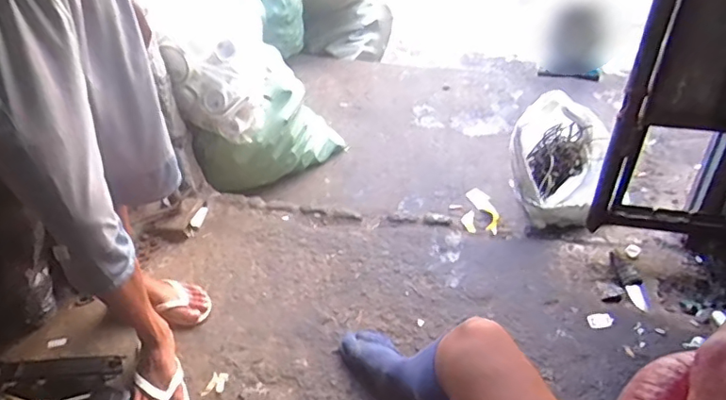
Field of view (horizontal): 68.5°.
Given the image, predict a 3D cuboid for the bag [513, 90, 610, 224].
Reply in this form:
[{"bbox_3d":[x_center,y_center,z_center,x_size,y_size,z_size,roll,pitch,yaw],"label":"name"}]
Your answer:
[{"bbox_3d":[0.536,-0.117,1.464,0.225,0.334,0.239,14,42,21],"label":"bag"}]

